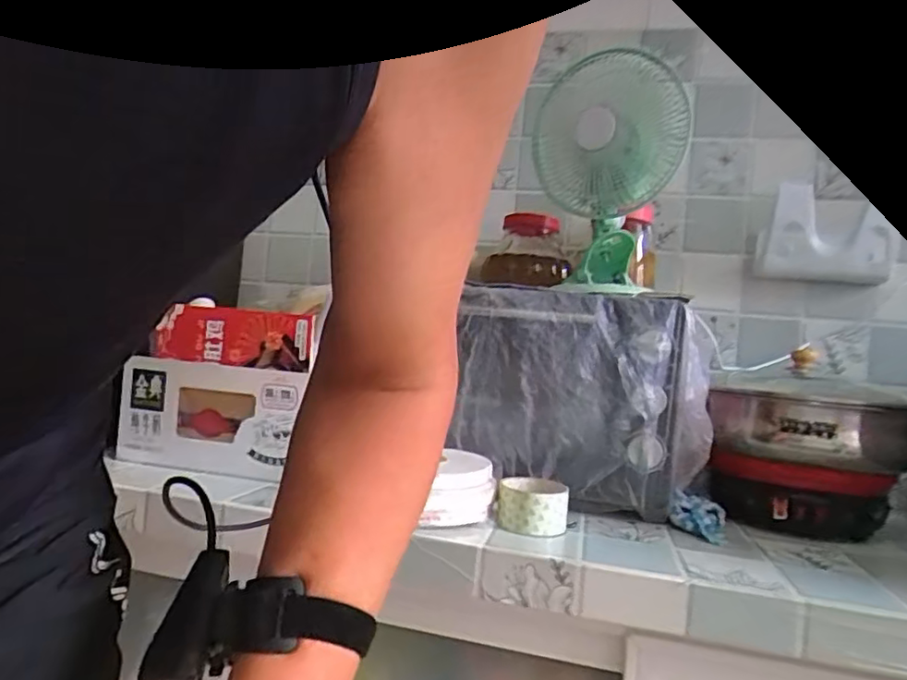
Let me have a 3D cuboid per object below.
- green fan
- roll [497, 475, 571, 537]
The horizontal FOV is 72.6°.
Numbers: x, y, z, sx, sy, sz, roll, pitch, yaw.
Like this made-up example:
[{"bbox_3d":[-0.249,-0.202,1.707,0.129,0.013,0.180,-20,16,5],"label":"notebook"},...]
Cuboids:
[{"bbox_3d":[0.205,-0.226,0.830,0.105,0.294,0.197,5,-1,-26],"label":"green fan"},{"bbox_3d":[0.091,0.190,0.712,0.078,0.052,0.090,5,-1,9],"label":"roll"}]

